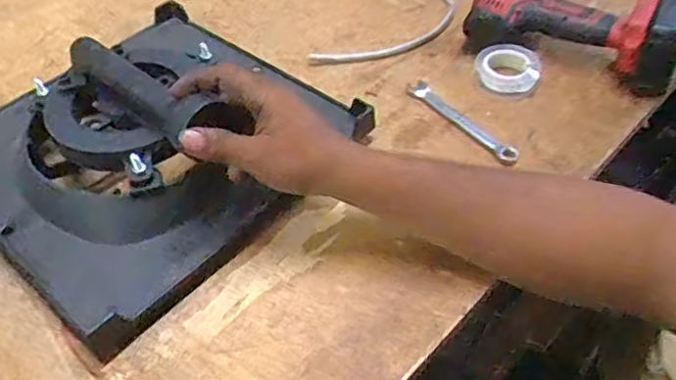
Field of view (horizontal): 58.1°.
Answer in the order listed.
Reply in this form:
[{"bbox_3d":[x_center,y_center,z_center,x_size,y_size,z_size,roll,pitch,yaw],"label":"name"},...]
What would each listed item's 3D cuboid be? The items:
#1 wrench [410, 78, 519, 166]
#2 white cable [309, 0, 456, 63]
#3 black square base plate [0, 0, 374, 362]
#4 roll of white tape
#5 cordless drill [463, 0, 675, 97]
[{"bbox_3d":[0.114,-0.064,0.559,0.017,0.009,0.126,-30,53,-22],"label":"wrench"},{"bbox_3d":[0.058,-0.224,0.700,0.145,0.015,0.250,2,48,5],"label":"white cable"},{"bbox_3d":[-0.173,-0.069,0.520,0.288,0.111,0.292,34,58,29],"label":"black square base plate"},{"bbox_3d":[0.166,-0.119,0.589,0.061,0.020,0.053,0,48,3],"label":"roll of white tape"},{"bbox_3d":[0.246,-0.187,0.608,0.202,0.073,0.168,25,54,23],"label":"cordless drill"}]

